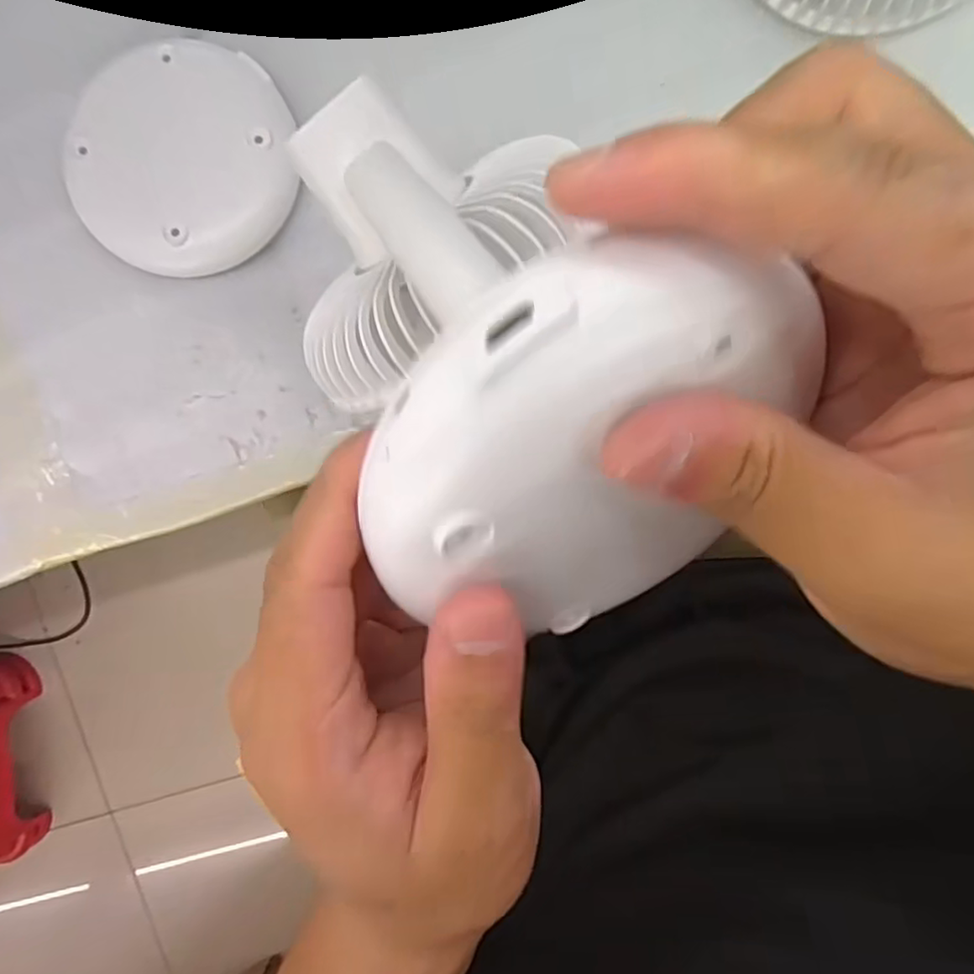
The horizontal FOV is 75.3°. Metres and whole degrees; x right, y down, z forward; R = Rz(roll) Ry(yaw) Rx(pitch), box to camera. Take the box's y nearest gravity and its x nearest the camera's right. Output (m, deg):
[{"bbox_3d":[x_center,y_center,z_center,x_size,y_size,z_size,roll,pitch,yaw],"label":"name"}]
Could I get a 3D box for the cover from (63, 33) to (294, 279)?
[{"bbox_3d":[-0.144,-0.156,0.301,0.103,0.022,0.102,43,97,1],"label":"cover"}]

